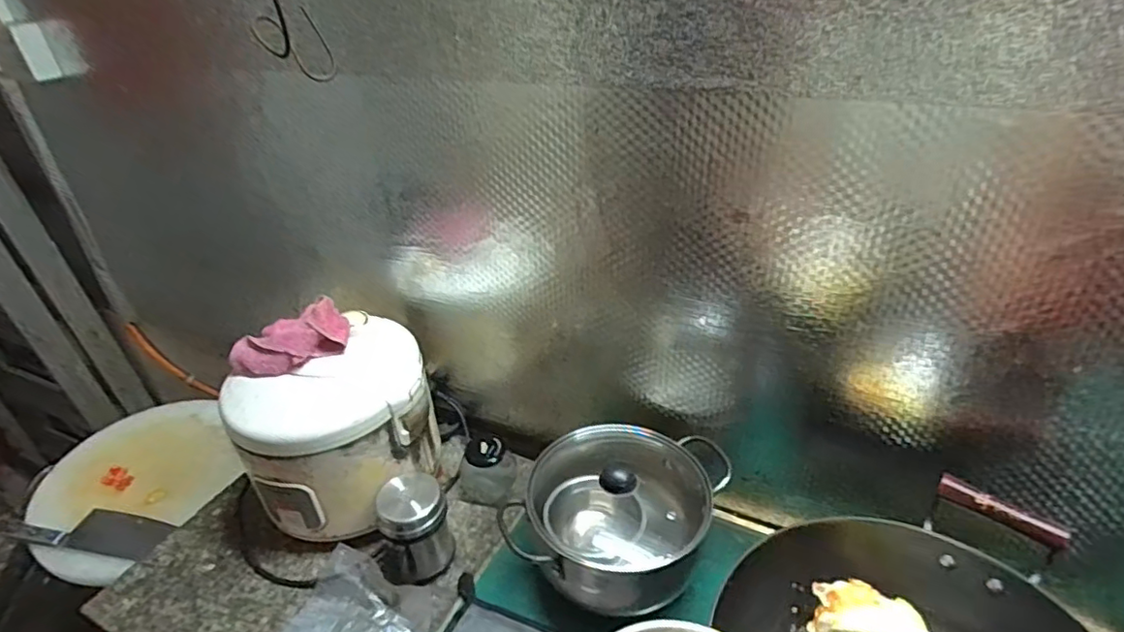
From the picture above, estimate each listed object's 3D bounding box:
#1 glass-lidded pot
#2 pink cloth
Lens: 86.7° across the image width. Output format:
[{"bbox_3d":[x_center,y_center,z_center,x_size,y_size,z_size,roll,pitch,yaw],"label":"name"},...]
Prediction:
[{"bbox_3d":[0.069,0.249,0.746,0.217,0.153,0.218,12,36,19],"label":"glass-lidded pot"},{"bbox_3d":[-0.363,0.035,0.775,0.169,0.066,0.077,-20,33,8],"label":"pink cloth"}]

